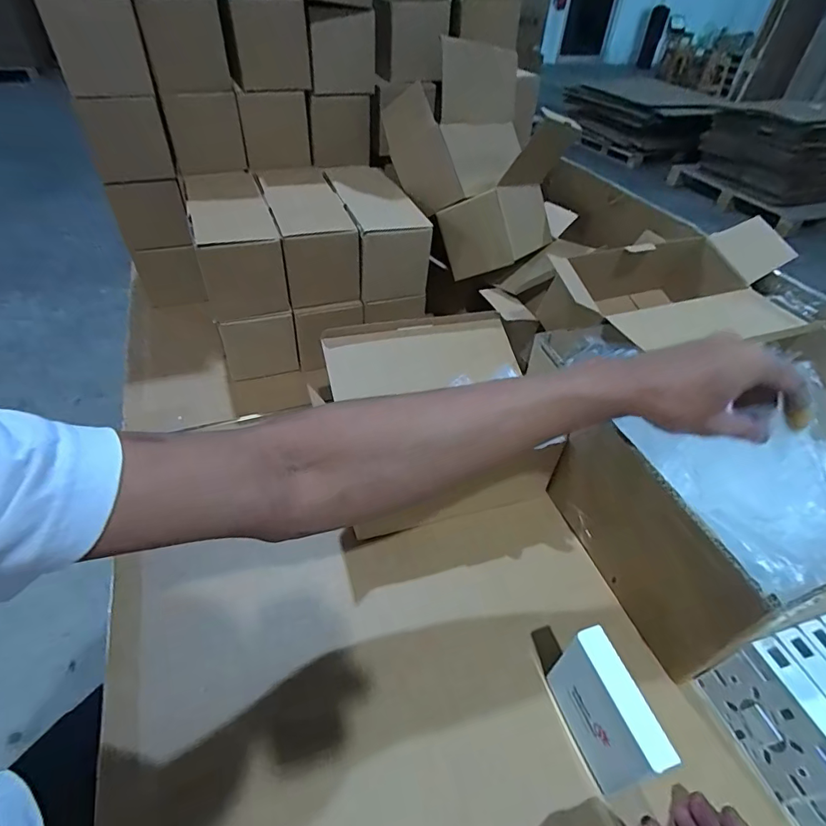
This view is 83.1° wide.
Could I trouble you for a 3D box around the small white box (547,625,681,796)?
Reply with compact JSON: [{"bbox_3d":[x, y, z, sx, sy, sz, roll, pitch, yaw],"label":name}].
[{"bbox_3d":[0.134,0.214,0.332,0.024,0.082,0.083,-6,42,-15],"label":"small white box"}]

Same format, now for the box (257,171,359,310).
[{"bbox_3d":[-0.140,-0.239,0.635,0.108,0.112,0.200,-9,43,-18],"label":"box"}]

